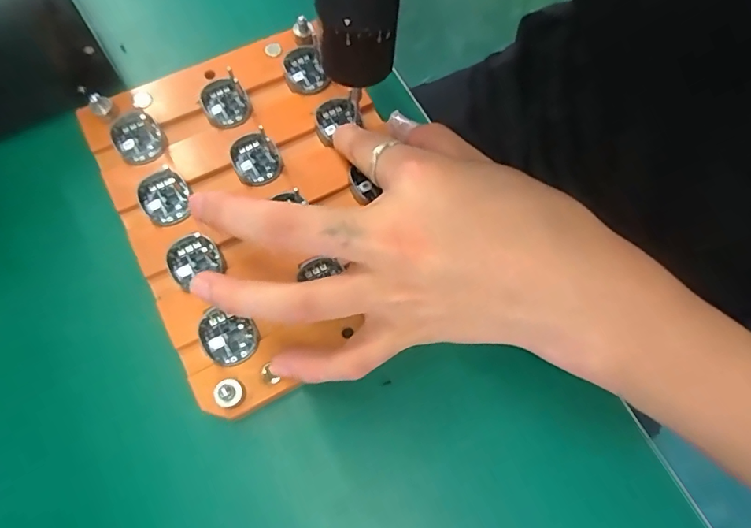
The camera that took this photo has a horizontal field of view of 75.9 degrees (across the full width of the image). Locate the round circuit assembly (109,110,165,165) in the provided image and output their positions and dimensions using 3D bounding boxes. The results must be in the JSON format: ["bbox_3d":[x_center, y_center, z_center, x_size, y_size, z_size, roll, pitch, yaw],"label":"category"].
[{"bbox_3d":[-0.128,-0.068,0.259,0.025,0.005,0.032,-37,76,-13],"label":"round circuit assembly"}]

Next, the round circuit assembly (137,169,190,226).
[{"bbox_3d":[-0.109,-0.035,0.249,0.025,0.005,0.030,-31,75,-11],"label":"round circuit assembly"}]

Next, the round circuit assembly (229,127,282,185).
[{"bbox_3d":[-0.064,-0.057,0.259,0.025,0.004,0.030,-29,74,-10],"label":"round circuit assembly"}]

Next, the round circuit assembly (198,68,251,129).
[{"bbox_3d":[-0.084,-0.090,0.268,0.025,0.006,0.031,-29,74,-10],"label":"round circuit assembly"}]

